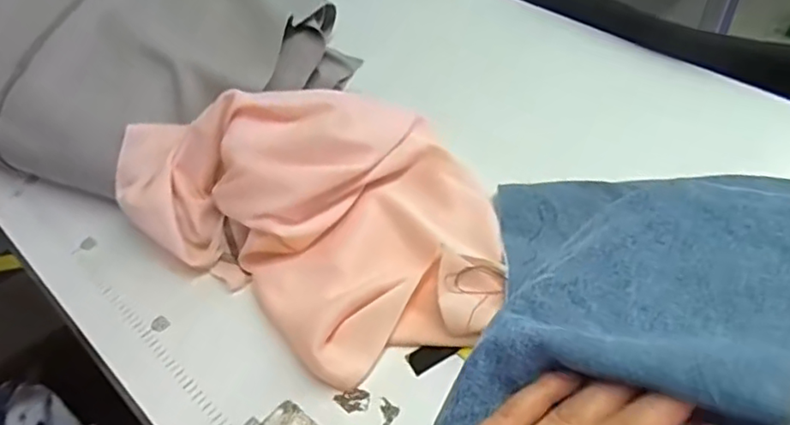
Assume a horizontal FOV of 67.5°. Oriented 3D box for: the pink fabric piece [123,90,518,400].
[{"bbox_3d":[-0.042,-0.013,0.410,0.255,0.085,0.194,28,51,26],"label":"pink fabric piece"}]

